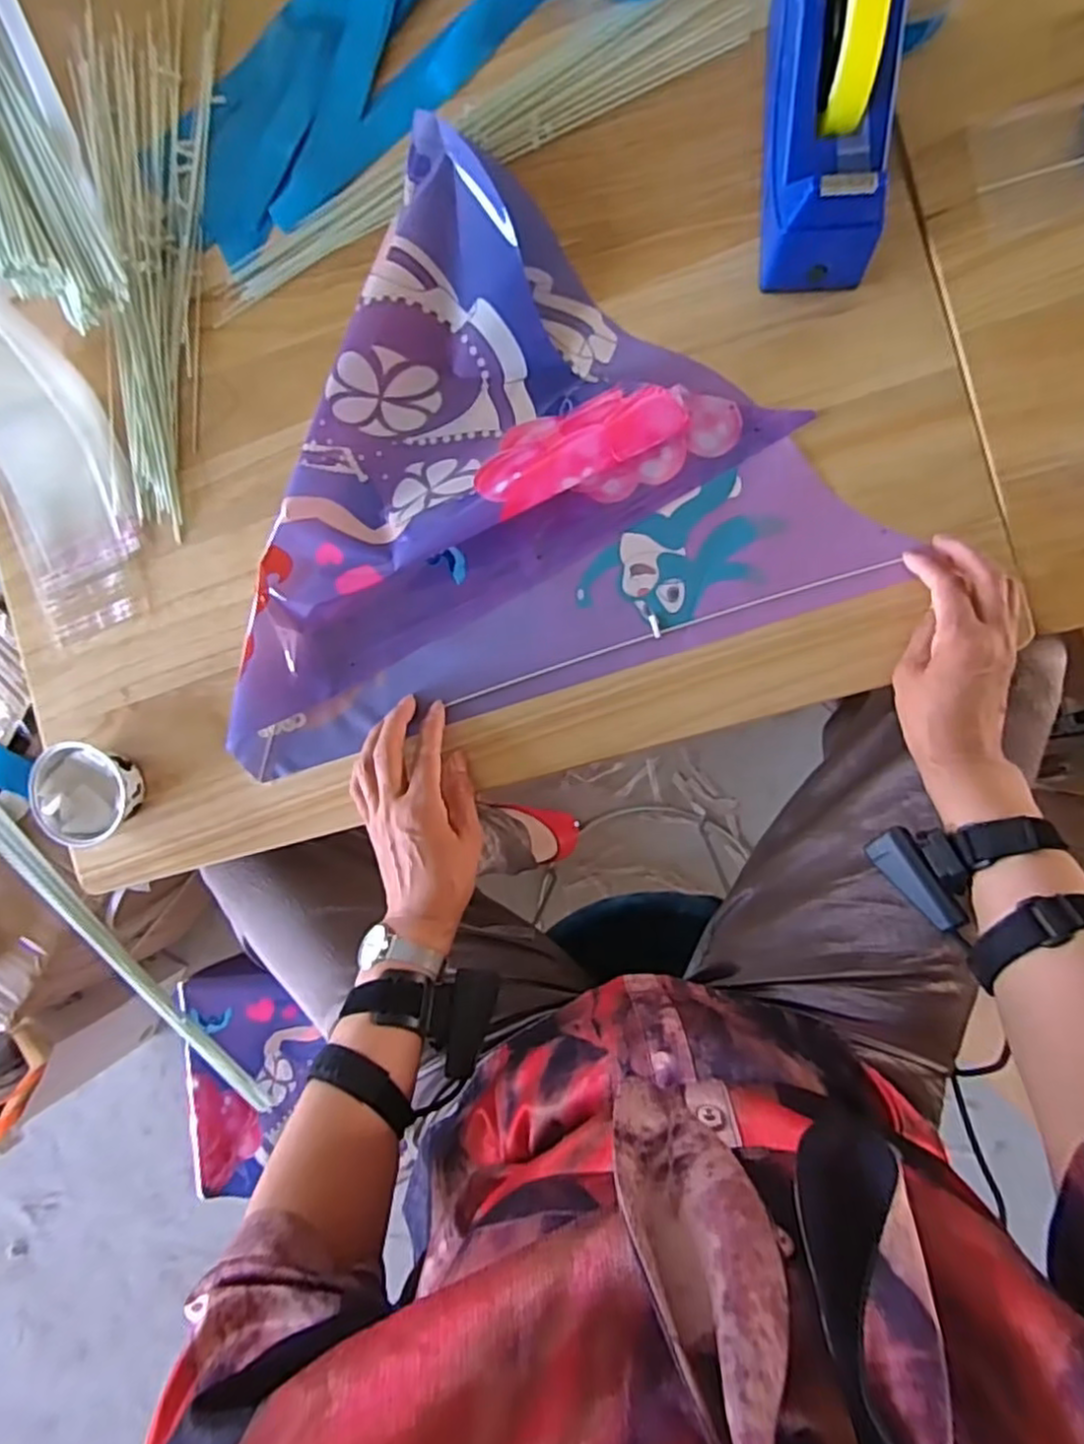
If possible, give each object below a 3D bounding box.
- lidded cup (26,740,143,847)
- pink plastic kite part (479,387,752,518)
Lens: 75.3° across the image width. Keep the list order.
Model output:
[{"bbox_3d":[-0.365,0.055,0.571,0.077,0.038,0.080,0,92,7],"label":"lidded cup"},{"bbox_3d":[0.048,-0.203,0.507,0.188,0.057,0.070,-16,90,7],"label":"pink plastic kite part"}]

